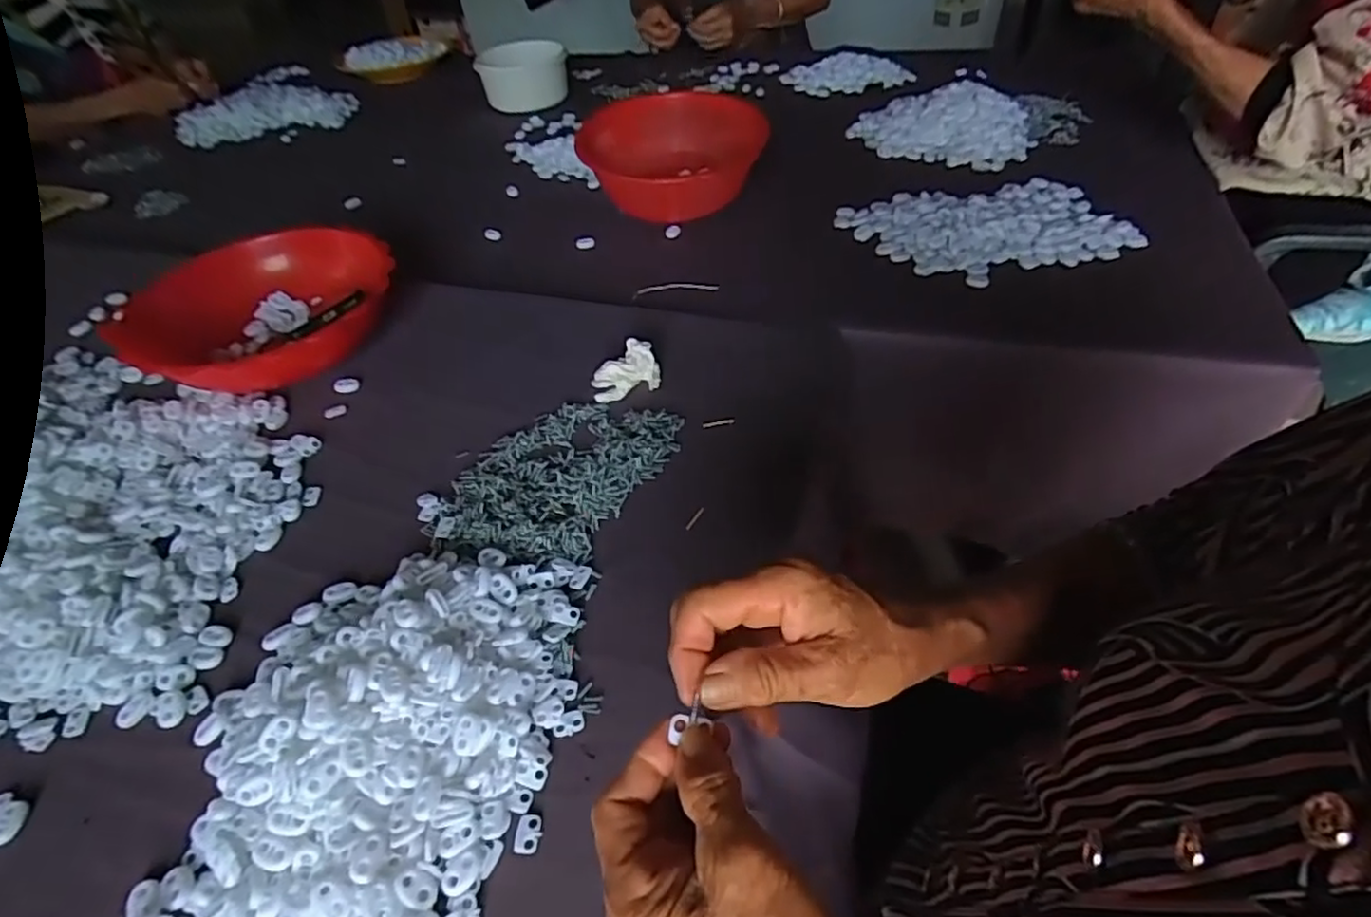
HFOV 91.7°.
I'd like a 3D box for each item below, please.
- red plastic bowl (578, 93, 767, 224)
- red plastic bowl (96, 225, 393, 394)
[{"bbox_3d":[-0.019,-0.397,0.876,0.227,0.098,0.251,4,47,10],"label":"red plastic bowl"},{"bbox_3d":[-0.400,-0.136,0.654,0.221,0.080,0.215,-3,45,3],"label":"red plastic bowl"}]

